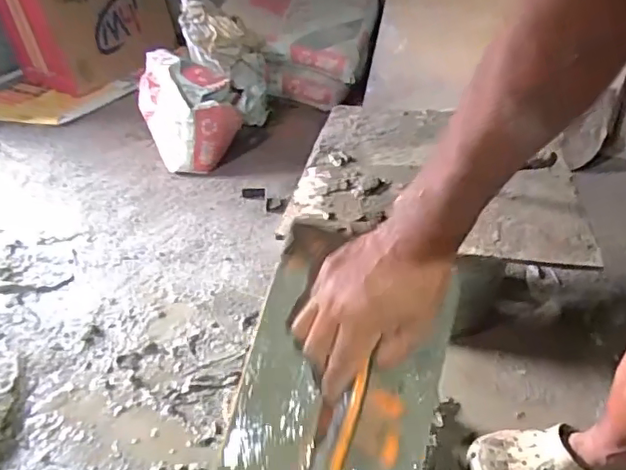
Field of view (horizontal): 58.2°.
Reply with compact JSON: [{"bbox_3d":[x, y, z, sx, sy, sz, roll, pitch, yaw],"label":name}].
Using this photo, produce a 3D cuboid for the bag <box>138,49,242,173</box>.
[{"bbox_3d":[-0.367,-0.369,1.700,0.285,0.250,0.310,-8,40,-12],"label":"bag"}]

